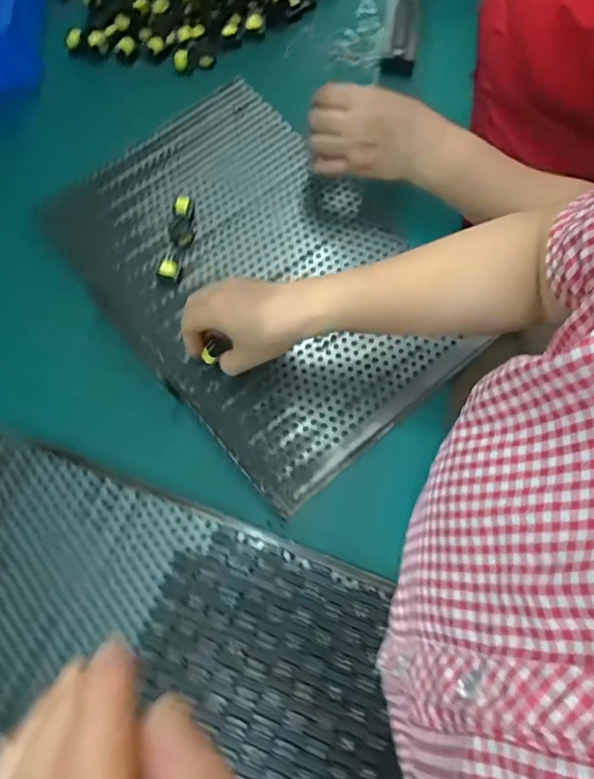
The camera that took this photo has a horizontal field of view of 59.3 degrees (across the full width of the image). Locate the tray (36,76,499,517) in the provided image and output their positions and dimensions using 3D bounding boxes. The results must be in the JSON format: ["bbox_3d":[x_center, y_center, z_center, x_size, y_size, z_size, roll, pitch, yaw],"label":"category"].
[{"bbox_3d":[-0.039,-0.123,0.522,0.282,0.026,0.405,-41,76,-11],"label":"tray"}]

